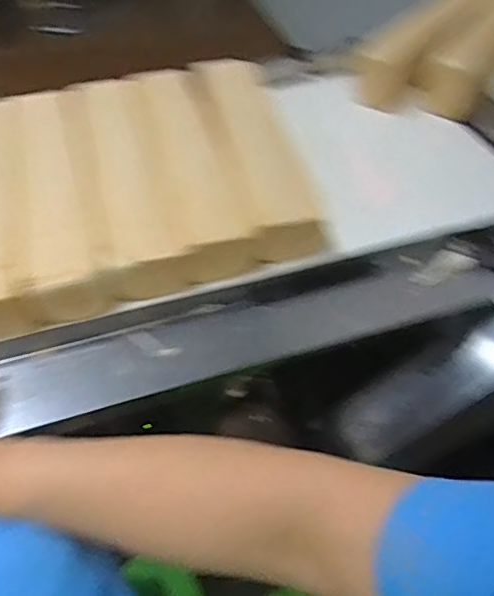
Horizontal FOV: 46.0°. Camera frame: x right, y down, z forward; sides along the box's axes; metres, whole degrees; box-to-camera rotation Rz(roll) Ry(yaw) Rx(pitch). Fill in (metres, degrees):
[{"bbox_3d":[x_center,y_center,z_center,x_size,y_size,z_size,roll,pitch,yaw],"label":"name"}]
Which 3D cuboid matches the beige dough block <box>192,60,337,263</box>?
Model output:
[{"bbox_3d":[0.002,-0.187,0.711,0.094,0.053,0.351,-10,48,-9],"label":"beige dough block"}]

